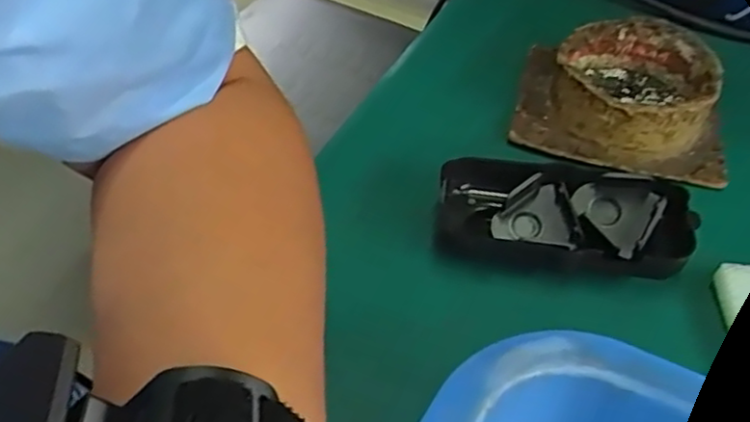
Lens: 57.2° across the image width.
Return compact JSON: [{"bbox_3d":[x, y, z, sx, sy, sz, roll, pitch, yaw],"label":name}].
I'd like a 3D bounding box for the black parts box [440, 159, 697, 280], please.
[{"bbox_3d":[0.084,0.003,0.314,0.108,0.025,0.051,7,47,4],"label":"black parts box"}]

